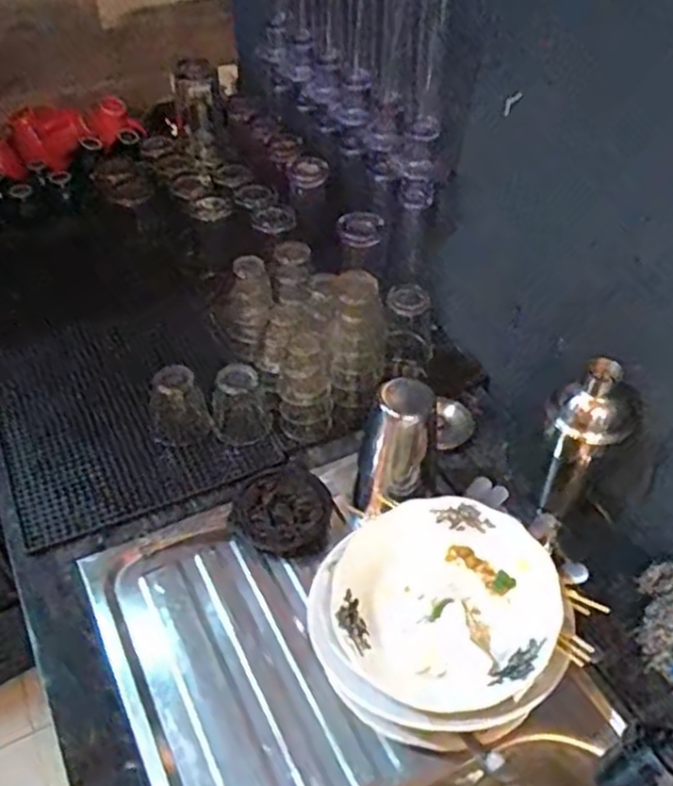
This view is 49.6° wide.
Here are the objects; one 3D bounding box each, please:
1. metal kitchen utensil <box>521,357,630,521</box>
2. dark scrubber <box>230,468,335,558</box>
[{"bbox_3d":[0.255,0.056,0.773,0.081,0.198,0.068,19,47,18],"label":"metal kitchen utensil"},{"bbox_3d":[-0.057,0.125,0.789,0.105,0.020,0.106,3,44,2],"label":"dark scrubber"}]

